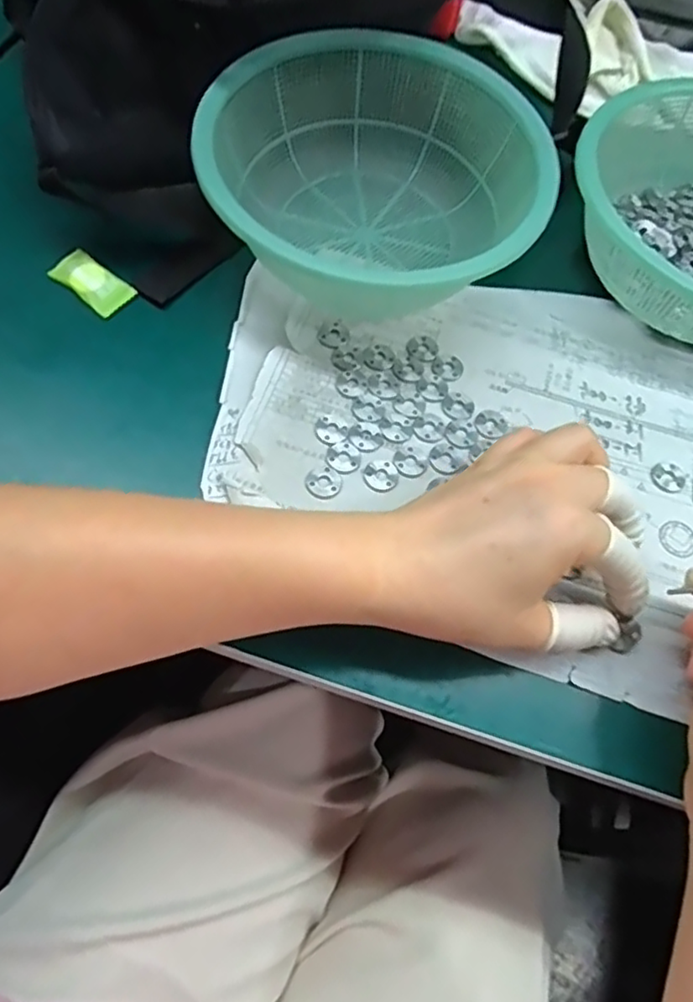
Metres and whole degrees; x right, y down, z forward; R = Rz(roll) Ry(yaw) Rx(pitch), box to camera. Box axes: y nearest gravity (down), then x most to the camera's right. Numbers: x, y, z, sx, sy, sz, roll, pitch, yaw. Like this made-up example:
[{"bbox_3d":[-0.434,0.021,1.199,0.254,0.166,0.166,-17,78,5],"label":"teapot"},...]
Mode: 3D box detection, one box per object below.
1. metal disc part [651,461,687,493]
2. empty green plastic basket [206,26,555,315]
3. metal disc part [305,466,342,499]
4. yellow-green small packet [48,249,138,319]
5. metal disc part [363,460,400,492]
[{"bbox_3d":[0.169,-0.013,0.326,0.019,0.004,0.017,-35,73,-20],"label":"metal disc part"},{"bbox_3d":[0.015,-0.180,0.353,0.175,0.057,0.174,2,64,-5],"label":"empty green plastic basket"},{"bbox_3d":[-0.011,-0.010,0.308,0.017,0.004,0.017,6,64,-3],"label":"metal disc part"},{"bbox_3d":[-0.141,-0.121,0.346,0.045,0.006,0.024,38,67,12],"label":"yellow-green small packet"},{"bbox_3d":[0.017,-0.013,0.312,0.017,0.004,0.018,2,64,-5],"label":"metal disc part"}]

